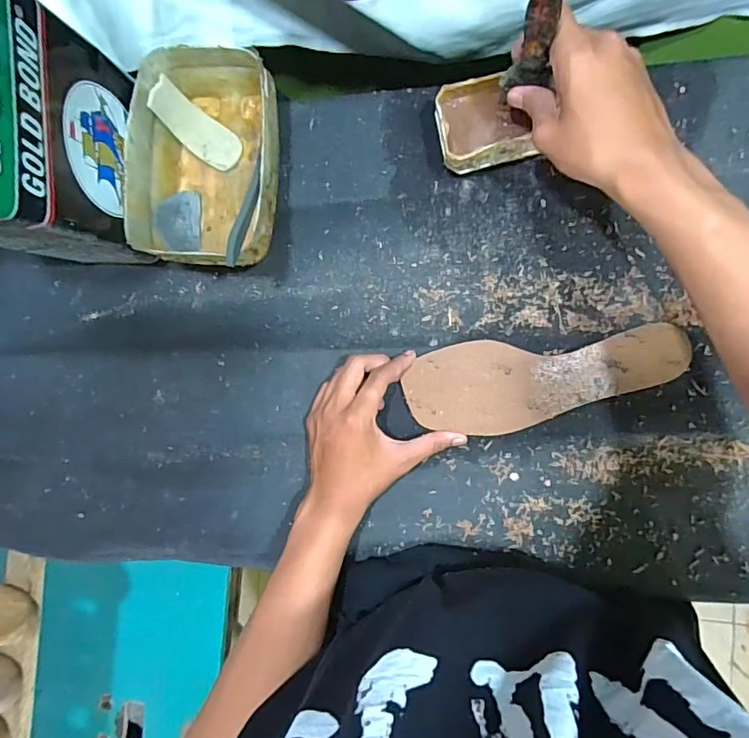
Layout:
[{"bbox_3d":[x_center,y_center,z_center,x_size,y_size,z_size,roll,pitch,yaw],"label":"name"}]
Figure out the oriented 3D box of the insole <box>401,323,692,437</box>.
[{"bbox_3d":[0.147,0.013,0.450,0.233,0.007,0.081,-5,94,9],"label":"insole"}]

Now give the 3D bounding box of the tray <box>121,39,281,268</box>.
[{"bbox_3d":[-0.150,-0.187,0.464,0.125,0.086,0.181,5,91,9],"label":"tray"}]

